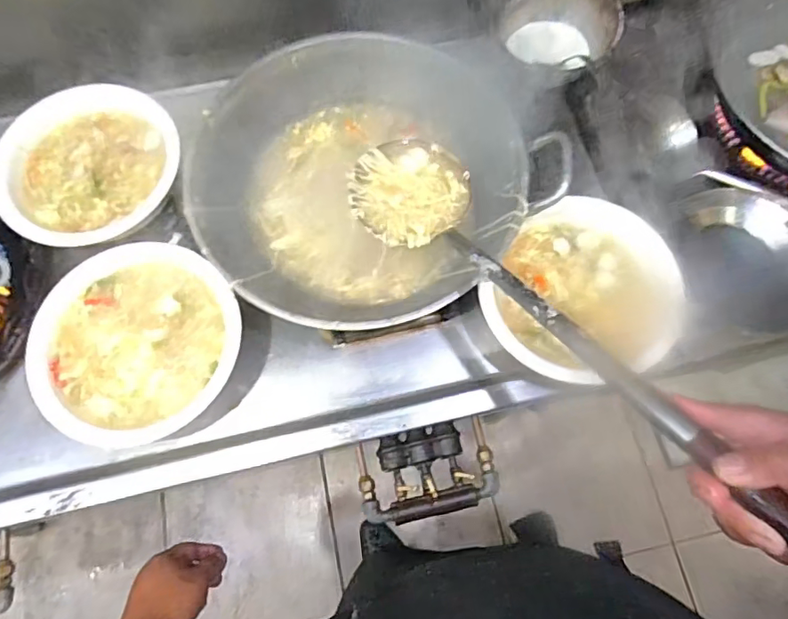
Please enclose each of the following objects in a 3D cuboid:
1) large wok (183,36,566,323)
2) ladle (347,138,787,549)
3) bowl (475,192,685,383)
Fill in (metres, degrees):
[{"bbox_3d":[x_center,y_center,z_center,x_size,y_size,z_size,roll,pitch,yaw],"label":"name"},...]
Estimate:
[{"bbox_3d":[-0.048,-0.162,0.645,0.372,0.115,0.388,-41,76,-13],"label":"large wok"},{"bbox_3d":[0.109,-0.009,0.438,0.126,0.055,0.522,-30,49,-10],"label":"ladle"},{"bbox_3d":[0.223,-0.019,0.639,0.233,0.086,0.214,0,71,0],"label":"bowl"}]

